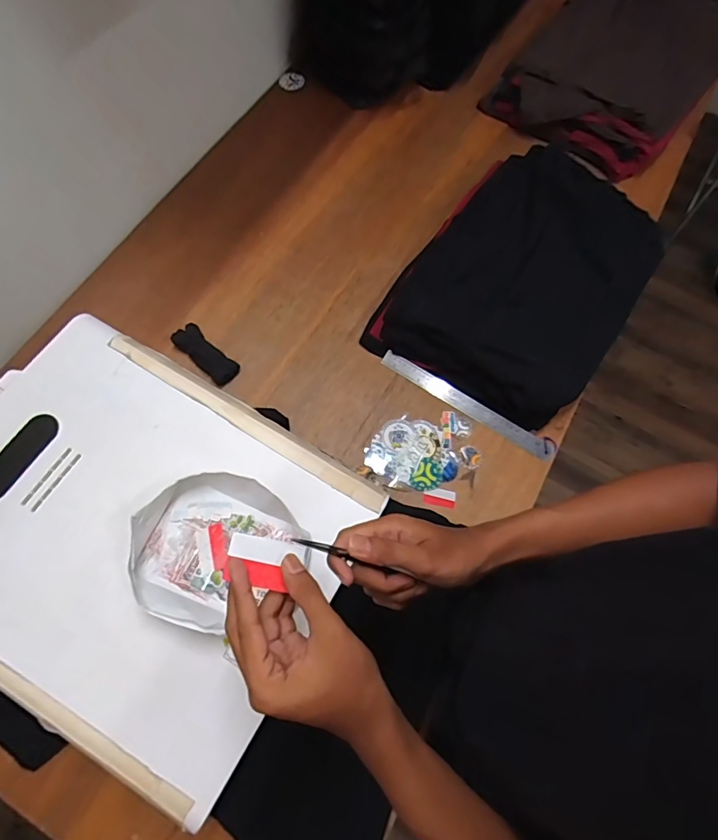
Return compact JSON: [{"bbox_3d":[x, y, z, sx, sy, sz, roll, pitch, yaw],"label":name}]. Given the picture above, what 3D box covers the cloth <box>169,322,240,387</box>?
[{"bbox_3d":[-0.264,-0.113,0.809,0.129,0.035,0.050,40,73,13],"label":"cloth"}]

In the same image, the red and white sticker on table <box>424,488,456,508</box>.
[{"bbox_3d":[0.131,0.125,0.760,0.051,0.006,0.026,10,70,5],"label":"red and white sticker on table"}]

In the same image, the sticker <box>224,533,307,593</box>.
[{"bbox_3d":[-0.073,0.109,0.361,0.056,0.004,0.034,18,66,-13],"label":"sticker"}]

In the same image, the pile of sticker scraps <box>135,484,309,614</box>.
[{"bbox_3d":[-0.162,0.151,0.547,0.161,0.015,0.119,21,66,7],"label":"pile of sticker scraps"}]

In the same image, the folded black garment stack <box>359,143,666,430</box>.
[{"bbox_3d":[0.310,-0.273,0.857,0.379,0.064,0.560,36,74,13],"label":"folded black garment stack"}]

